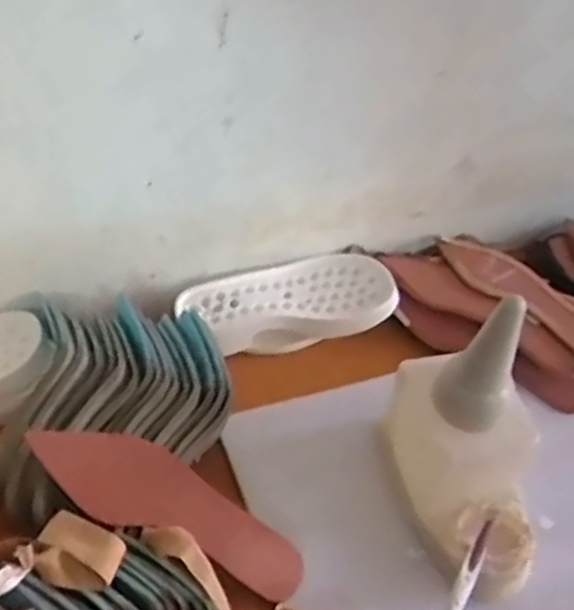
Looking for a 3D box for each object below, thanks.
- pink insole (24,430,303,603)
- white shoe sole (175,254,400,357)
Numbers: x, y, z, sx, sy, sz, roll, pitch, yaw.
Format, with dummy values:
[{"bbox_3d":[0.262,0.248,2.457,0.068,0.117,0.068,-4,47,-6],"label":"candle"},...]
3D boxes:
[{"bbox_3d":[-0.103,0.175,0.658,0.257,0.011,0.074,27,64,-4],"label":"pink insole"},{"bbox_3d":[0.003,-0.002,0.873,0.259,0.043,0.104,-8,46,-14],"label":"white shoe sole"}]

